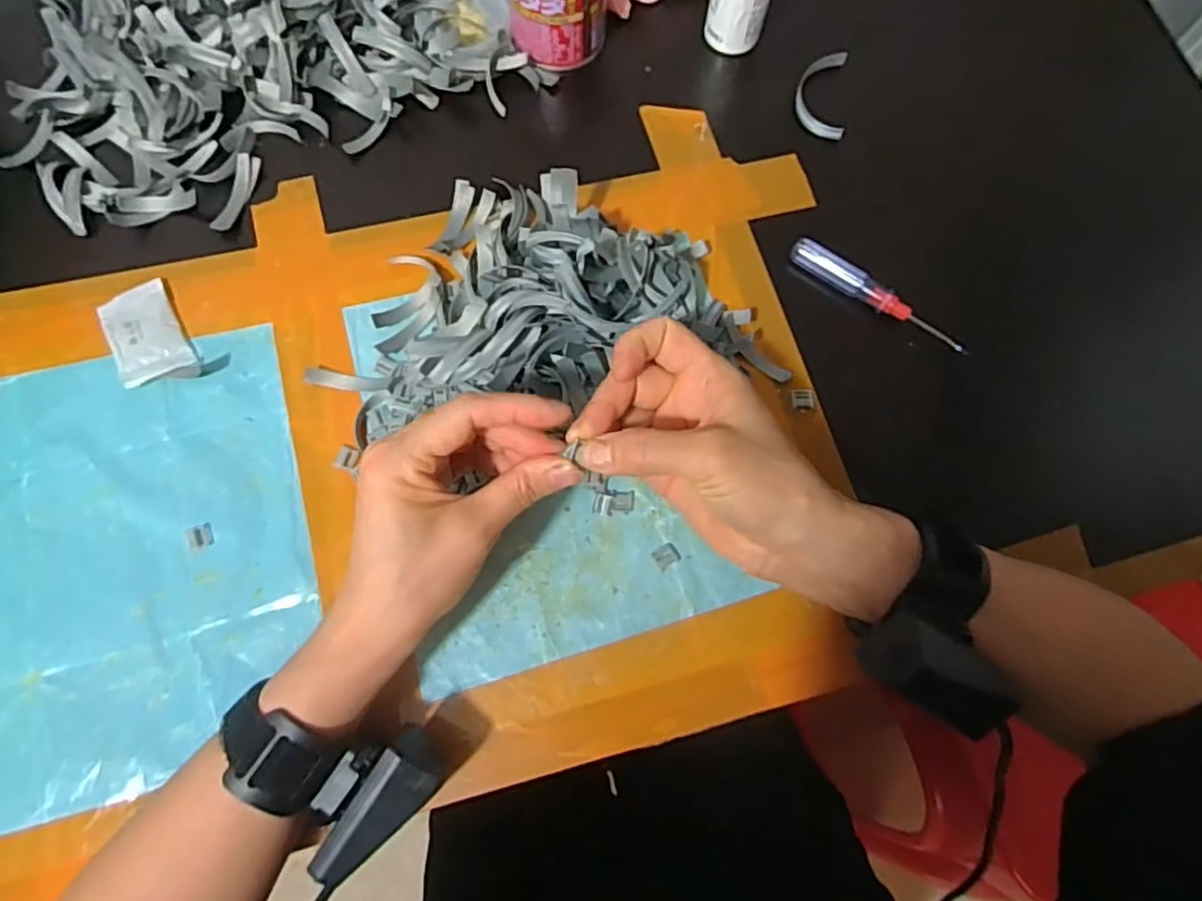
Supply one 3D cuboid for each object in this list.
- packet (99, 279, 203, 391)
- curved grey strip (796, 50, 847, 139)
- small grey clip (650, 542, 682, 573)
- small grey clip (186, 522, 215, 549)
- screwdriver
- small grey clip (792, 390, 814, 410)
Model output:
[{"bbox_3d":[-0.270,-0.069,0.397,0.040,0.012,0.071,-28,76,-9],"label":"packet"},{"bbox_3d":[0.152,-0.247,0.464,0.032,0.010,0.071,8,74,1],"label":"curved grey strip"},{"bbox_3d":[0.037,0.059,0.373,0.014,0.004,0.012,-34,77,-10],"label":"small grey clip"},{"bbox_3d":[-0.220,0.047,0.367,0.013,0.004,0.013,-21,75,-7],"label":"small grey clip"},{"bbox_3d":[0.171,-0.096,0.415,0.117,0.013,0.015,35,76,9],"label":"screwdriver"},{"bbox_3d":[0.121,-0.031,0.401,0.013,0.004,0.012,1,74,-1],"label":"small grey clip"}]

